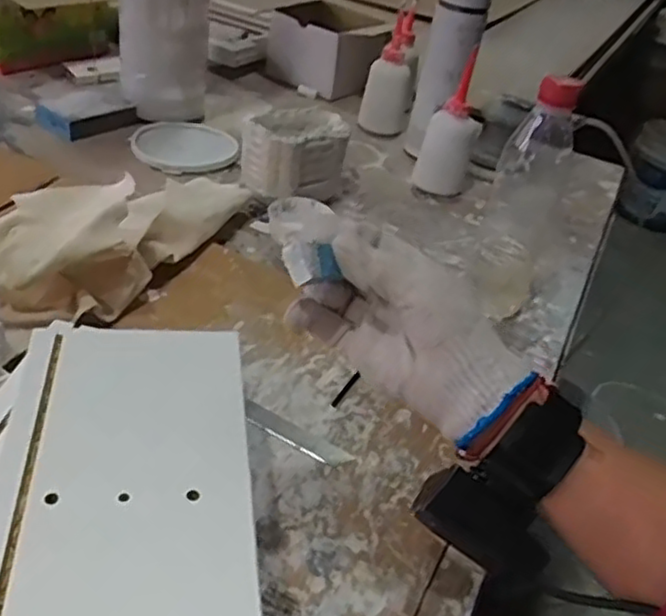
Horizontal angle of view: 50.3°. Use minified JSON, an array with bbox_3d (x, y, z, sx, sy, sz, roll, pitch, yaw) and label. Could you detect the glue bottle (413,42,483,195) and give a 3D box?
[{"bbox_3d":[0.141,-0.213,0.853,0.057,0.148,0.047,-10,40,-27],"label":"glue bottle"}]

